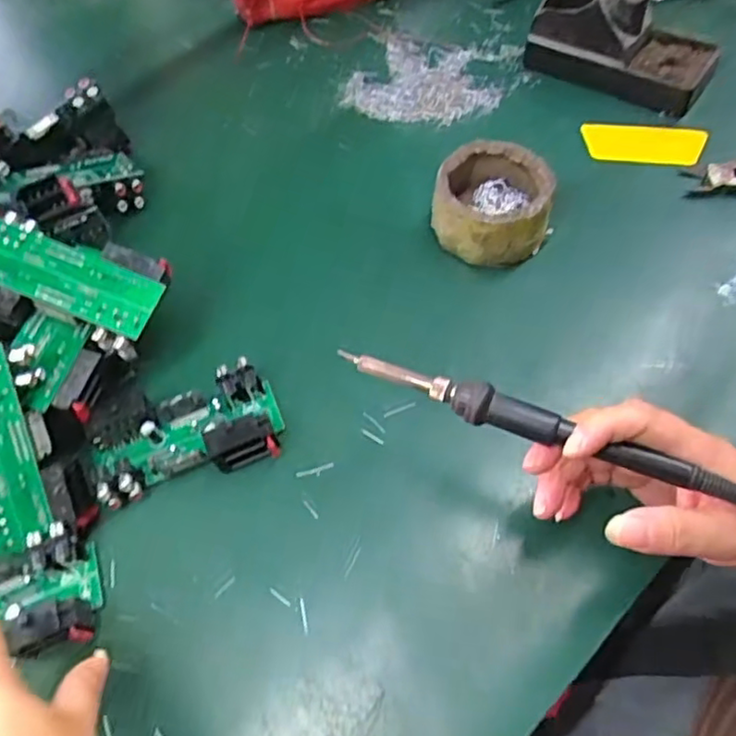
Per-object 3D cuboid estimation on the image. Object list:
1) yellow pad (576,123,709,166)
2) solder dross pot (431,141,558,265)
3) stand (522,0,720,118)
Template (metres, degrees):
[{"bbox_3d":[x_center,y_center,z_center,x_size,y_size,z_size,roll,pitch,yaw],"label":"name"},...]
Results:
[{"bbox_3d":[0.226,-0.183,0.527,0.094,0.004,0.041,4,70,11],"label":"yellow pad"},{"bbox_3d":[0.091,-0.118,0.478,0.082,0.055,0.078,-2,62,5],"label":"solder dross pot"},{"bbox_3d":[0.219,-0.288,0.544,0.150,0.072,0.079,29,68,19],"label":"stand"}]

